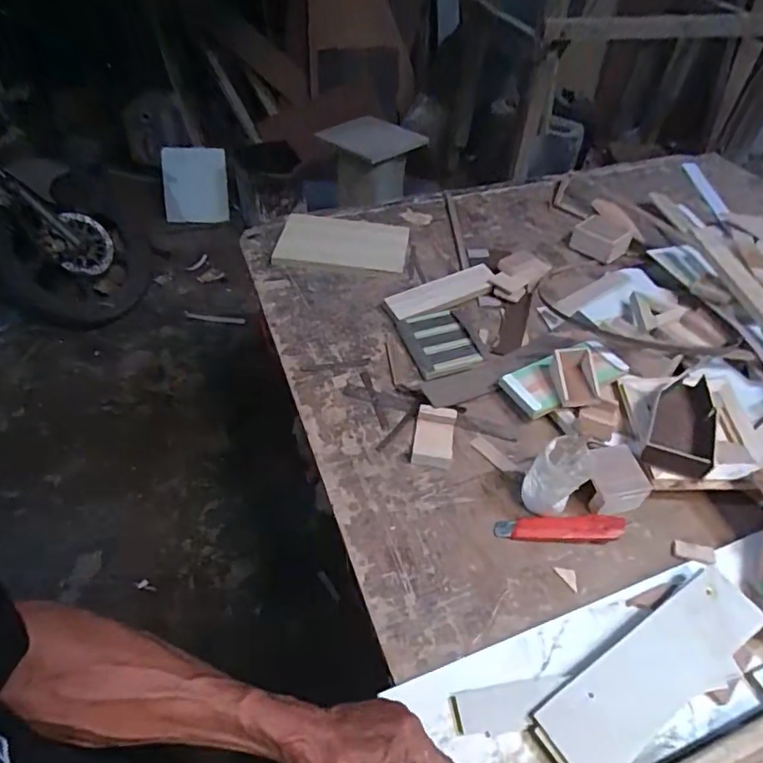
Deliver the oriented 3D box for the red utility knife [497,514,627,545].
[{"bbox_3d":[0.211,0.174,0.613,0.149,0.017,0.029,3,48,-1],"label":"red utility knife"}]

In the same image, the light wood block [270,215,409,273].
[{"bbox_3d":[-0.072,-0.263,0.965,0.234,0.022,0.167,4,52,1],"label":"light wood block"}]

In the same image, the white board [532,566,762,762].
[{"bbox_3d":[0.266,0.278,0.499,0.256,0.009,0.074,-26,58,-19],"label":"white board"}]

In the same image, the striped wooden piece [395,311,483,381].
[{"bbox_3d":[0.087,-0.061,0.807,0.094,0.020,0.131,-14,50,-16],"label":"striped wooden piece"}]

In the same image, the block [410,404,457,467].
[{"bbox_3d":[0.070,0.074,0.687,0.051,0.033,0.081,9,48,5],"label":"block"}]

